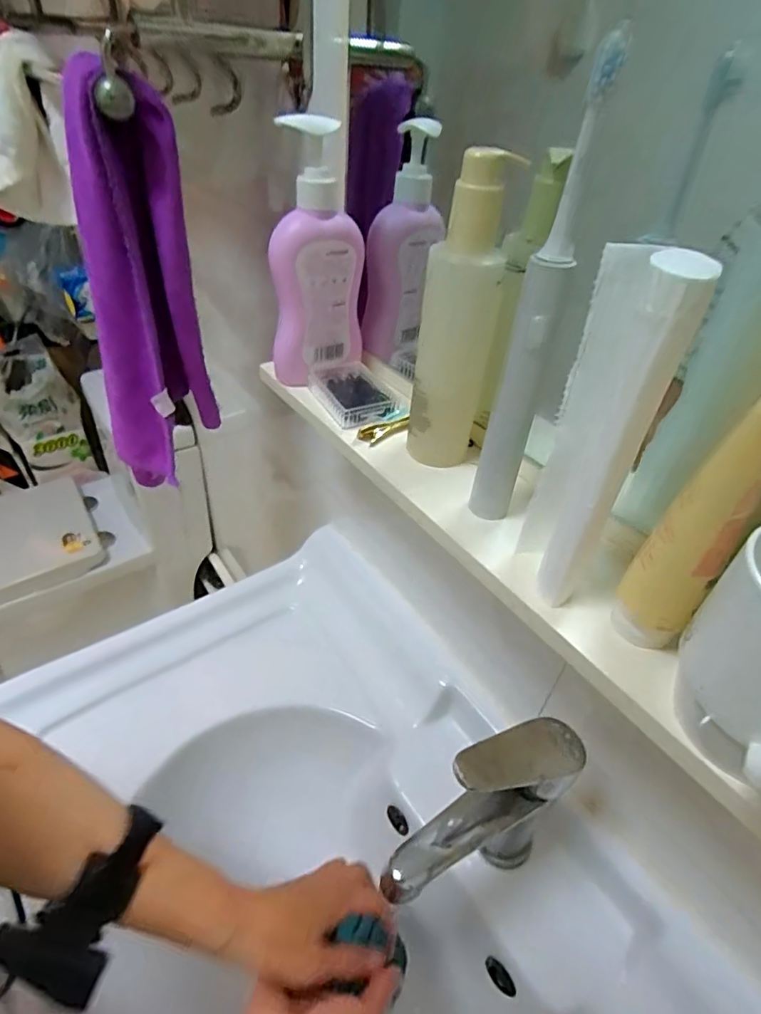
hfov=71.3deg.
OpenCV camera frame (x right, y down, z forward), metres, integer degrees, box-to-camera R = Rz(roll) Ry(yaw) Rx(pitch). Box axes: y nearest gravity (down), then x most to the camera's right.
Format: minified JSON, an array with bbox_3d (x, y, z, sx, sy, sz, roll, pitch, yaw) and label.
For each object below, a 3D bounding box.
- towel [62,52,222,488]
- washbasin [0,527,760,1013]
[{"bbox_3d":[-0.233,-0.189,0.524,0.105,0.359,0.080,-18,45,-26],"label":"towel"},{"bbox_3d":[-0.020,0.387,0.463,0.454,0.183,0.798,-19,46,-27],"label":"washbasin"}]

